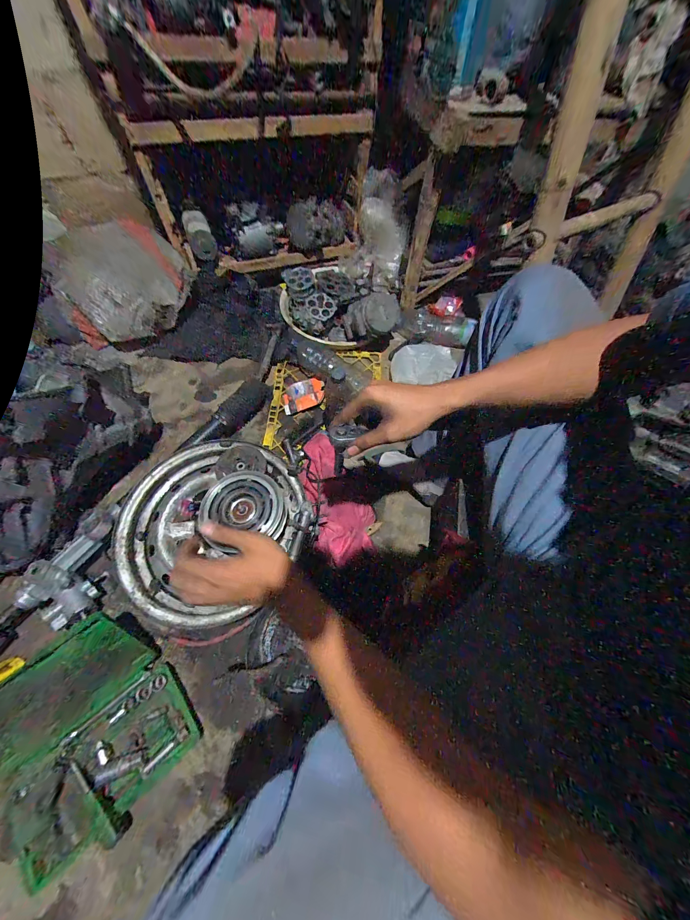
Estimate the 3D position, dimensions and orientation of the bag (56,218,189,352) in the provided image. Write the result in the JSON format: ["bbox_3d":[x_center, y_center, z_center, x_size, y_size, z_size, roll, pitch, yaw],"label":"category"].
[{"bbox_3d":[-0.673,-0.552,0.908,0.347,0.187,0.280,-20,67,-12],"label":"bag"}]

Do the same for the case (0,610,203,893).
[{"bbox_3d":[-0.473,0.476,0.504,0.330,0.104,0.296,37,68,14],"label":"case"}]

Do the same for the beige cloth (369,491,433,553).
[{"bbox_3d":[0.148,0.159,0.765,0.148,0.022,0.151,5,64,-1],"label":"beige cloth"}]

